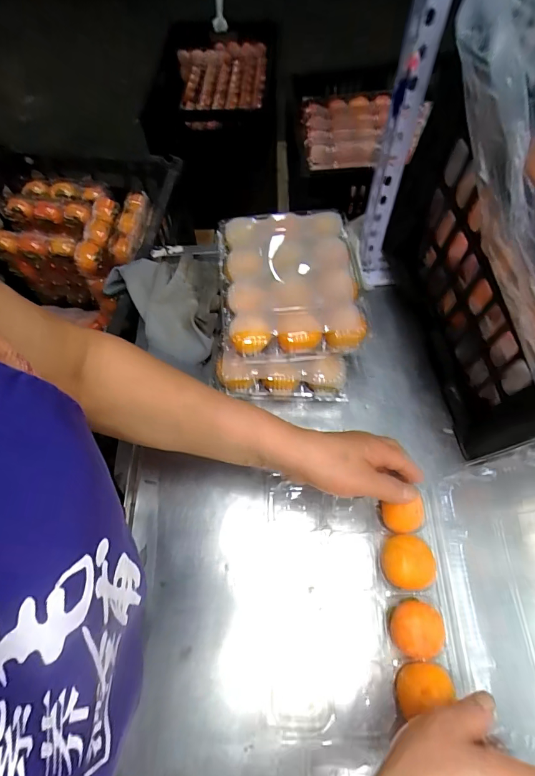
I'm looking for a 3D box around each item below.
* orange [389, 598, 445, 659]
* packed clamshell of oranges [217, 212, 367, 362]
[{"bbox_3d":[0.135,0.221,0.372,0.049,0.044,0.044,10,63,9],"label":"orange"},{"bbox_3d":[0.027,-0.125,0.501,0.167,0.062,0.204,-6,61,0],"label":"packed clamshell of oranges"}]

